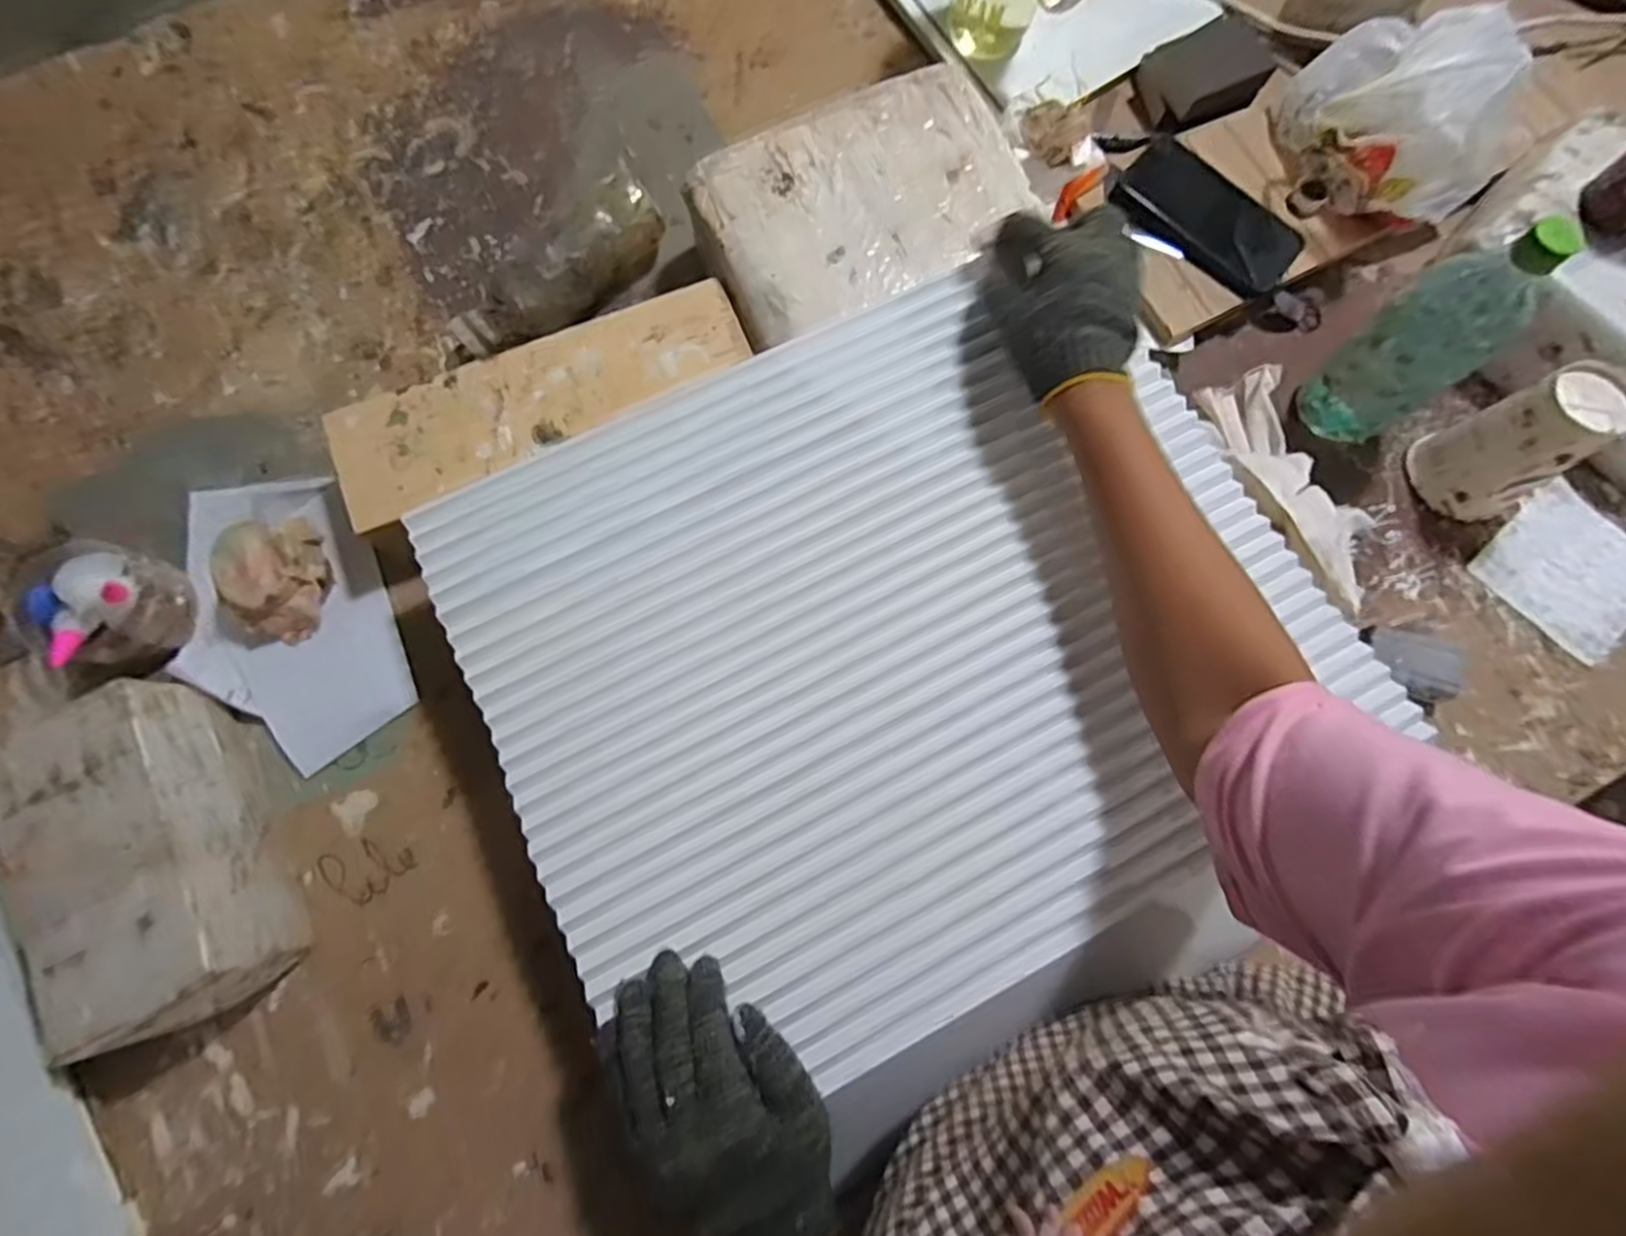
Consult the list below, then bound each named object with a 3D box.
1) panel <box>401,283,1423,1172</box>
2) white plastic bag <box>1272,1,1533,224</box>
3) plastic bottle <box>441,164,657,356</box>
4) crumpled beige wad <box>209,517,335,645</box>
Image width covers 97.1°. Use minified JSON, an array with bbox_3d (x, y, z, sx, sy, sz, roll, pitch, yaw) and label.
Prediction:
[{"bbox_3d":[0.064,0.015,0.497,0.549,0.025,0.496,-26,76,-6],"label":"panel"},{"bbox_3d":[0.523,-0.447,0.638,0.186,0.131,0.188,-40,81,-8],"label":"white plastic bag"},{"bbox_3d":[-0.231,-0.312,0.641,0.208,0.063,0.079,-41,82,-8],"label":"plastic bottle"},{"bbox_3d":[-0.434,-0.035,0.580,0.065,0.057,0.096,19,79,3],"label":"crumpled beige wad"}]

